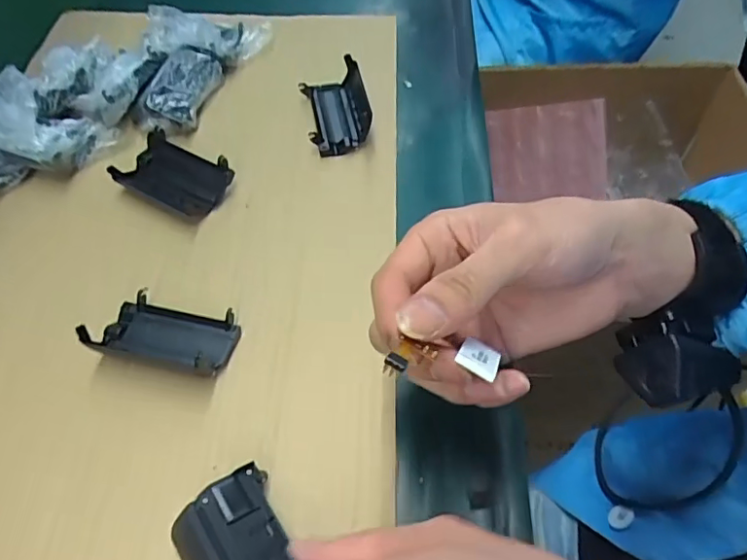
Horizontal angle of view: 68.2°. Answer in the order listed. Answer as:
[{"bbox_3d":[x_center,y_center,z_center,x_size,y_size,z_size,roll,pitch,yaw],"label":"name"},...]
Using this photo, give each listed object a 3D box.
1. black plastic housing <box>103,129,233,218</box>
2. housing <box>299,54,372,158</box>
[{"bbox_3d":[-0.134,-0.070,0.368,0.070,0.020,0.042,24,60,18],"label":"black plastic housing"},{"bbox_3d":[-0.027,-0.126,0.400,0.044,0.031,0.071,-10,55,-4],"label":"housing"}]

